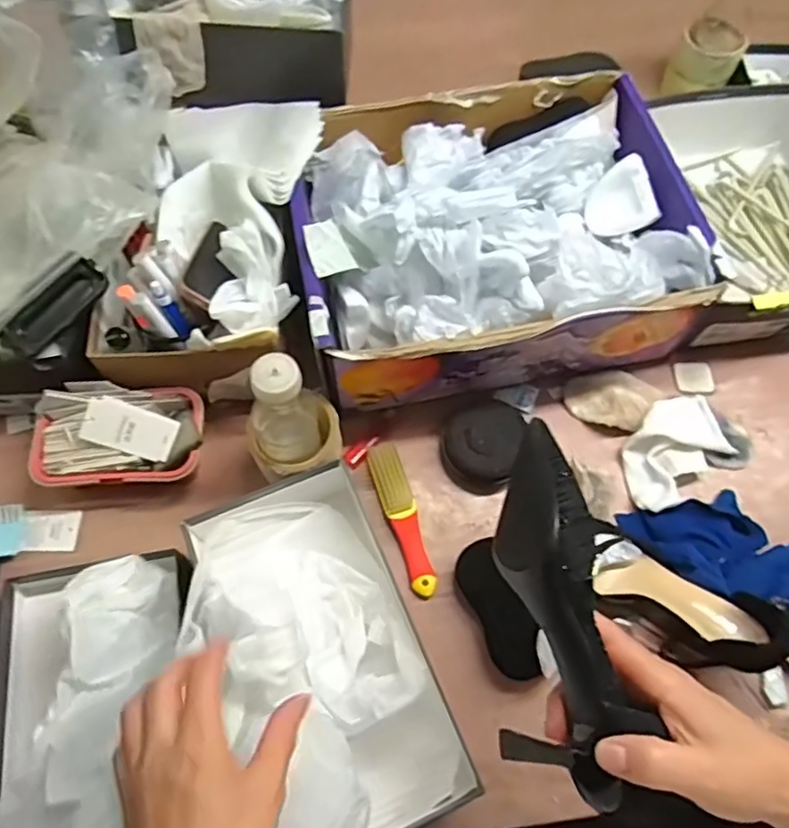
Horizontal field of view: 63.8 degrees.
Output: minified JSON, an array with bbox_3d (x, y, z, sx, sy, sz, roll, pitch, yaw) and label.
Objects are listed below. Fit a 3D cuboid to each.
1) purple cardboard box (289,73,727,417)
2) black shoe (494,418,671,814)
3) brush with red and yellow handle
[{"bbox_3d":[0.103,-0.193,0.707,0.391,0.164,0.325,-7,65,-4],"label":"purple cardboard box"},{"bbox_3d":[0.094,0.109,0.378,0.070,0.059,0.197,-4,63,-2],"label":"black shoe"},{"bbox_3d":[0.009,0.106,0.651,0.032,0.022,0.161,-17,66,-8],"label":"brush with red and yellow handle"}]

